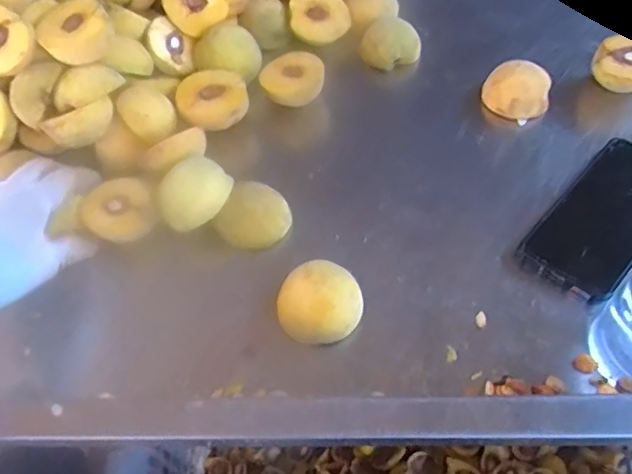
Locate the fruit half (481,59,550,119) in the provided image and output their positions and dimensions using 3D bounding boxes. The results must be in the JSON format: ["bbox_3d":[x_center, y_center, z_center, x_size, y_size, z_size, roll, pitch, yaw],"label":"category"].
[{"bbox_3d":[0.198,-0.142,0.560,0.061,0.032,0.056,7,57,9],"label":"fruit half"}]

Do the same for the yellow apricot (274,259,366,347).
[{"bbox_3d":[0.003,0.053,0.439,0.063,0.042,0.060,-2,56,3],"label":"yellow apricot"}]

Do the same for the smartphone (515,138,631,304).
[{"bbox_3d":[0.237,-0.018,0.461,0.077,0.006,0.155,30,66,37],"label":"smartphone"}]

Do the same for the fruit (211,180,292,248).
[{"bbox_3d":[-0.052,-0.015,0.491,0.057,0.023,0.059,34,77,-3],"label":"fruit"}]

